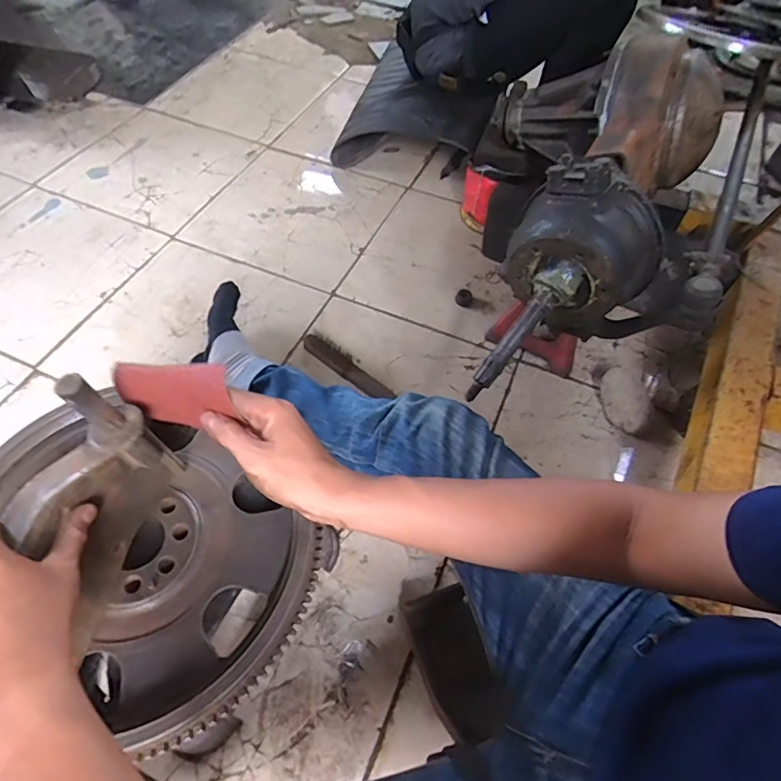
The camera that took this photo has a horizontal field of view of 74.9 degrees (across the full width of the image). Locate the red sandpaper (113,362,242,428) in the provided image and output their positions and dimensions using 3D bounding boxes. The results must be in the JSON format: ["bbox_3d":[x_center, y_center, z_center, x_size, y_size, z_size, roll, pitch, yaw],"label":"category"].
[{"bbox_3d":[-0.168,0.004,0.398,0.095,0.059,0.008,1,39,12],"label":"red sandpaper"}]

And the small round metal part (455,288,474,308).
[{"bbox_3d":[0.157,-0.196,1.078,0.036,0.020,0.041,13,58,5],"label":"small round metal part"}]

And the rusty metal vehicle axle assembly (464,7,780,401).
[{"bbox_3d":[0.364,-0.259,0.768,0.259,0.335,0.679,27,60,15],"label":"rusty metal vehicle axle assembly"}]

